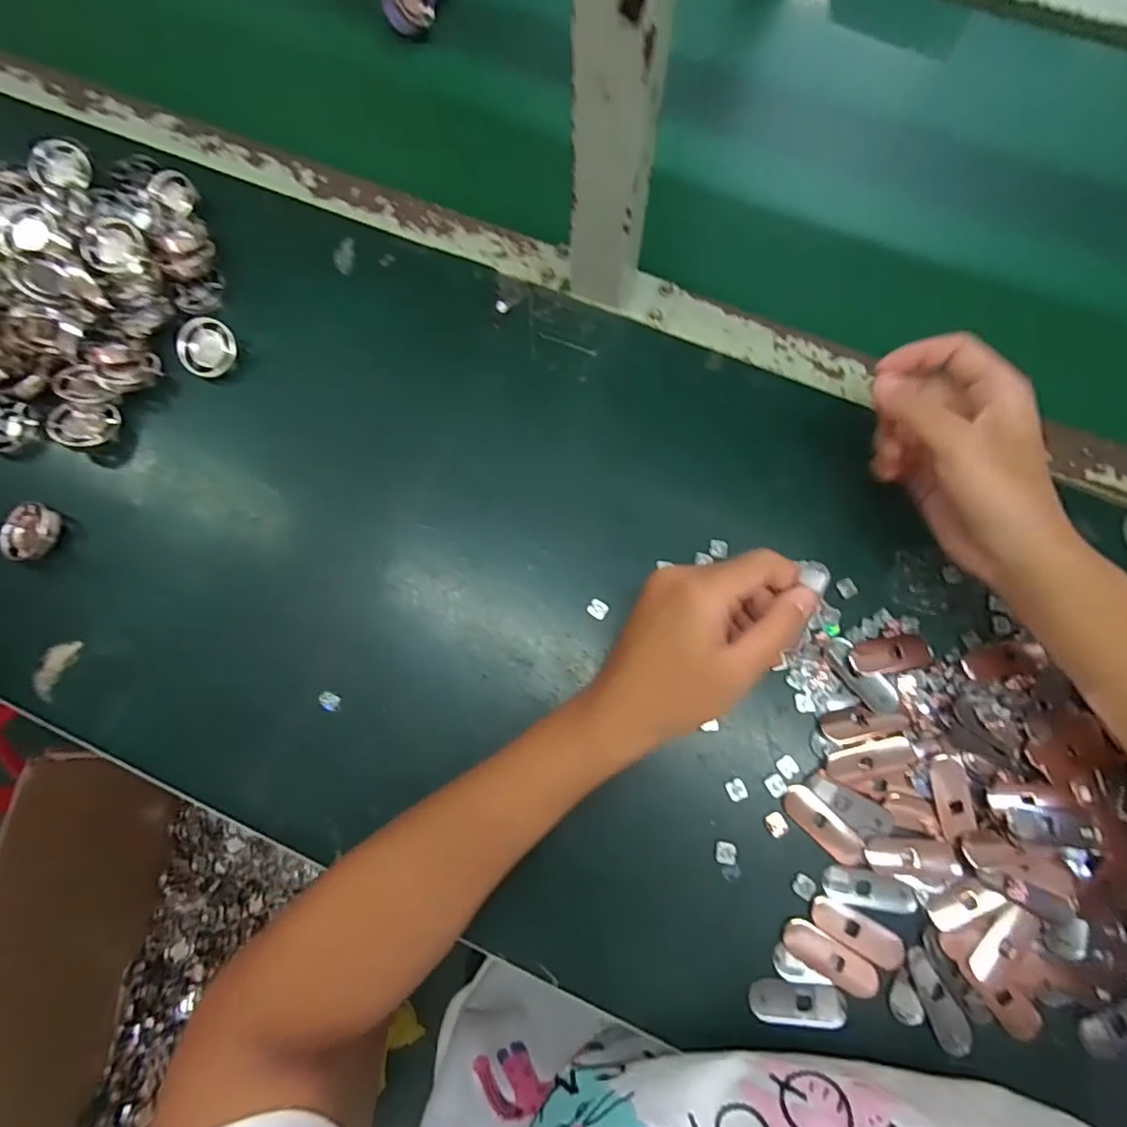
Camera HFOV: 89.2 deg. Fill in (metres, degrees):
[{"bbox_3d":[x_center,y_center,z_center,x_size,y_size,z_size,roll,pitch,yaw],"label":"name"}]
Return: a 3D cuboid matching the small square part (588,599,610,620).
[{"bbox_3d":[0.021,0.028,0.351,0.012,0.004,0.010,34,77,10],"label":"small square part"}]

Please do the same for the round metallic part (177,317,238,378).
[{"bbox_3d":[-0.249,-0.150,0.398,0.040,0.020,0.036,36,78,10],"label":"round metallic part"}]

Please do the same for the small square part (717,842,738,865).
[{"bbox_3d":[0.091,0.161,0.317,0.012,0.004,0.011,12,74,5],"label":"small square part"}]

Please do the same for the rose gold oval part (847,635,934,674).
[{"bbox_3d":[0.196,0.054,0.340,0.050,0.004,0.020,-9,74,-2],"label":"rose gold oval part"}]

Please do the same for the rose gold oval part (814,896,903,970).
[{"bbox_3d":[0.158,0.197,0.305,0.052,0.004,0.017,30,77,8],"label":"rose gold oval part"}]

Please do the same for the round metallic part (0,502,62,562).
[{"bbox_3d":[-0.341,-0.020,0.367,0.034,0.010,0.037,0,74,0],"label":"round metallic part"}]

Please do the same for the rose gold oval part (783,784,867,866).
[{"bbox_3d":[0.146,0.146,0.320,0.051,0.004,0.019,44,79,11],"label":"rose gold oval part"}]

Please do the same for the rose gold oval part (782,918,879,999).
[{"bbox_3d":[0.142,0.209,0.303,0.051,0.004,0.018,32,77,9],"label":"rose gold oval part"}]

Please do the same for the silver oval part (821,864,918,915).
[{"bbox_3d":[0.167,0.178,0.311,0.048,0.004,0.018,11,75,3],"label":"silver oval part"}]

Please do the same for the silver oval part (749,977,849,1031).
[{"bbox_3d":[0.123,0.230,0.298,0.049,0.004,0.019,6,74,2],"label":"silver oval part"}]

